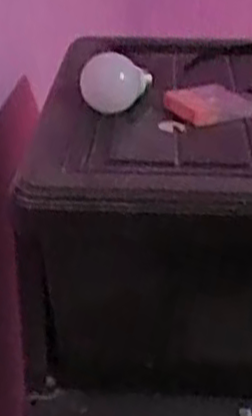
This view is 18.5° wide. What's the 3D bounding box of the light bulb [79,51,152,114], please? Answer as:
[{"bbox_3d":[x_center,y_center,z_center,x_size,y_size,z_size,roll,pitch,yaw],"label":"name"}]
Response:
[{"bbox_3d":[-0.009,-0.121,0.715,0.064,0.049,0.055,1,28,0],"label":"light bulb"}]

